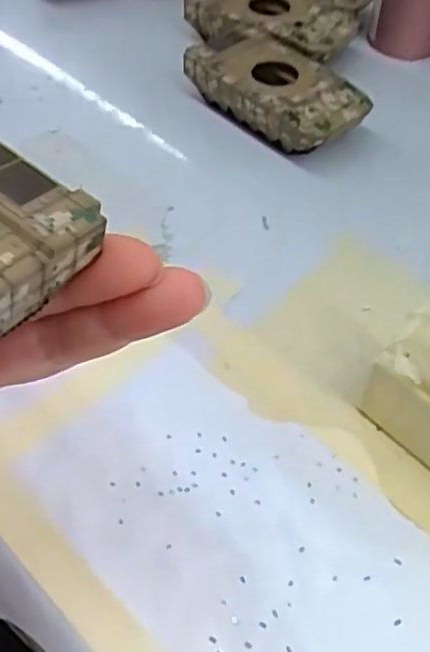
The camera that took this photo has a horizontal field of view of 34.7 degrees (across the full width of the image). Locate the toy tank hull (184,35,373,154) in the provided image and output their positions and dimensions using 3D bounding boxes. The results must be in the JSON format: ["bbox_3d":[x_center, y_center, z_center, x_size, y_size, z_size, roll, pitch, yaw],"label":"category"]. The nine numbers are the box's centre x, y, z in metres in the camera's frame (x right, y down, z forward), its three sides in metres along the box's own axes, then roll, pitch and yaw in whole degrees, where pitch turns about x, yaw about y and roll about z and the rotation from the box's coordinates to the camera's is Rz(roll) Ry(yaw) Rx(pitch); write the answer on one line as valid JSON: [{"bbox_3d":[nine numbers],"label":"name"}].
[{"bbox_3d":[0.033,-0.124,0.363,0.051,0.022,0.092,-36,60,-28],"label":"toy tank hull"}]

